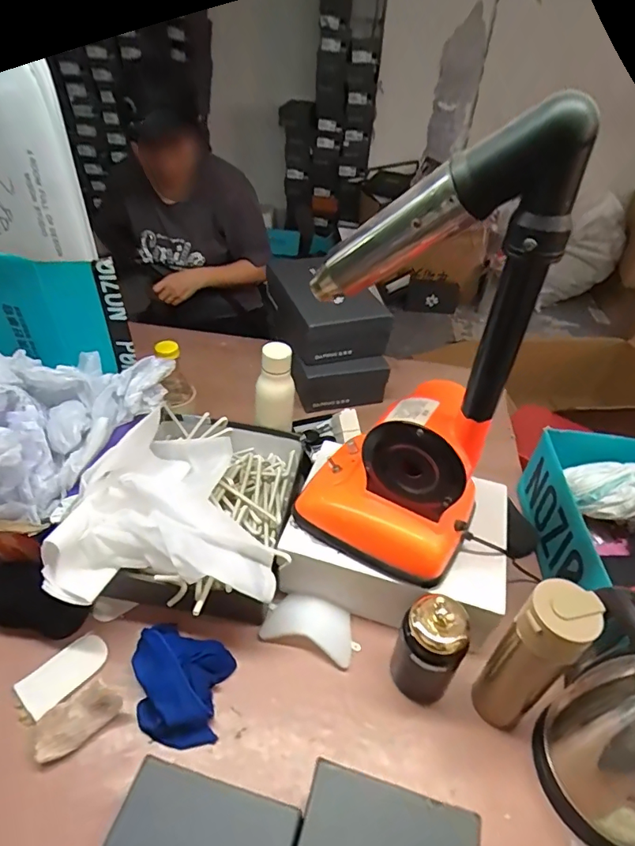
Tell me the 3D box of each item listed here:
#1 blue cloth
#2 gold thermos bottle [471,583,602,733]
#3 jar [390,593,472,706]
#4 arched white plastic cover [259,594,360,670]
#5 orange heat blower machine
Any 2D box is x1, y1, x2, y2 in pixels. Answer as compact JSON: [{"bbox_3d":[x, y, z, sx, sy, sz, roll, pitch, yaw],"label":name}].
[{"bbox_3d":[-0.174,0.315,0.607,0.128,0.039,0.130,7,41,4],"label":"blue cloth"},{"bbox_3d":[0.233,0.267,0.548,0.064,0.240,0.062,2,41,-2],"label":"gold thermos bottle"},{"bbox_3d":[0.135,0.271,0.593,0.071,0.154,0.072,9,42,7],"label":"jar"},{"bbox_3d":[-0.008,0.278,0.675,0.127,0.023,0.070,14,42,12],"label":"arched white plastic cover"},{"bbox_3d":[0.095,-0.052,0.540,0.226,0.483,0.160,20,44,18],"label":"orange heat blower machine"}]

